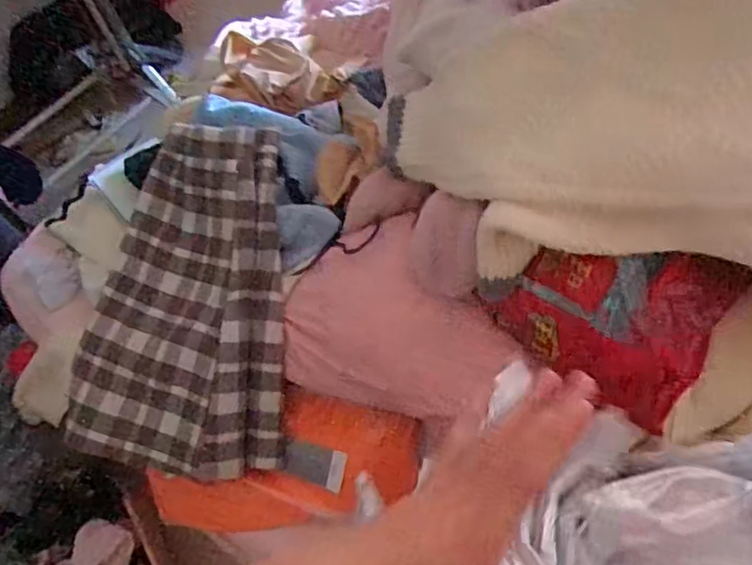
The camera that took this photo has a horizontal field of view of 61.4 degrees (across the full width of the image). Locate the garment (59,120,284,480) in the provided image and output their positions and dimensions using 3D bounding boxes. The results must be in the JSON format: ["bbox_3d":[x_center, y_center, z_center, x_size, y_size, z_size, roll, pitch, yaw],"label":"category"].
[{"bbox_3d":[-0.228,0.017,0.771,0.262,0.072,0.412,1,80,19],"label":"garment"}]

